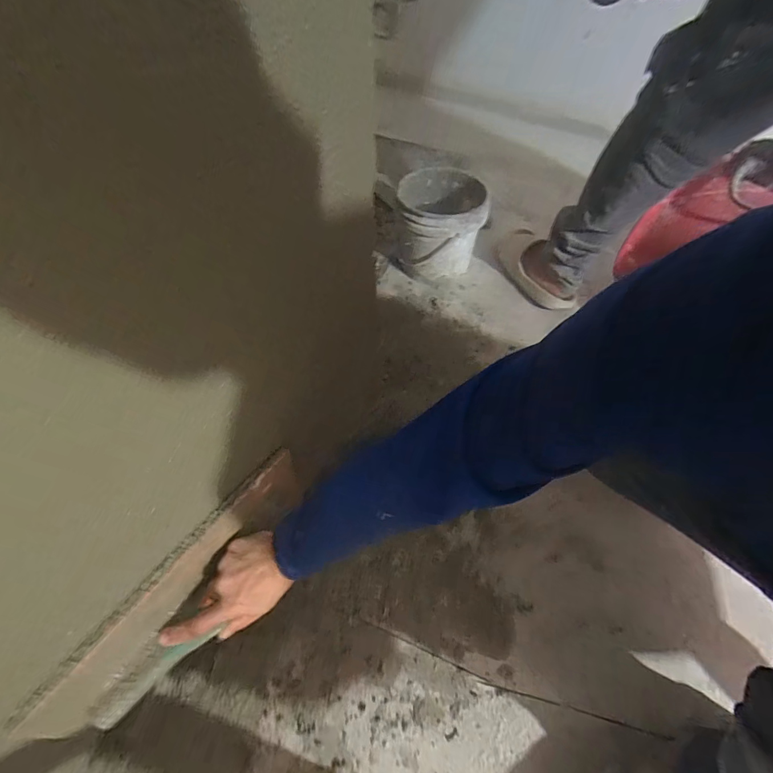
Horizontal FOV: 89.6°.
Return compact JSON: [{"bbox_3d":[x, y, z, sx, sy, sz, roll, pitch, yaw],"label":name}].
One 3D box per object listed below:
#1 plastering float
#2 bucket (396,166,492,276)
[{"bbox_3d":[-0.210,0.213,0.433,0.050,0.089,0.318,30,59,17],"label":"plastering float"},{"bbox_3d":[0.122,-0.365,0.907,0.192,0.185,0.199,5,55,3],"label":"bucket"}]

